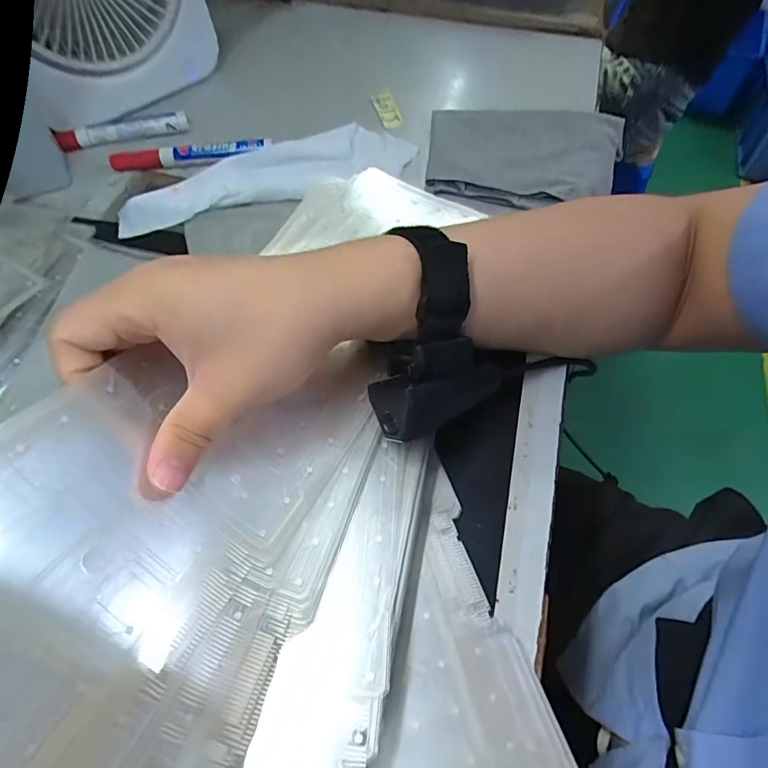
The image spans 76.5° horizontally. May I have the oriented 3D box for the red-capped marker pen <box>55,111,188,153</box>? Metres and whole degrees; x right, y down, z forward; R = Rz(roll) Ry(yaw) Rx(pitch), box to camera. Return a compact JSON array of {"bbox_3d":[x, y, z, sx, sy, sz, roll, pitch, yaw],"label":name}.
[{"bbox_3d":[-0.237,-0.229,0.443,0.112,0.016,0.015,-15,60,-10],"label":"red-capped marker pen"}]

